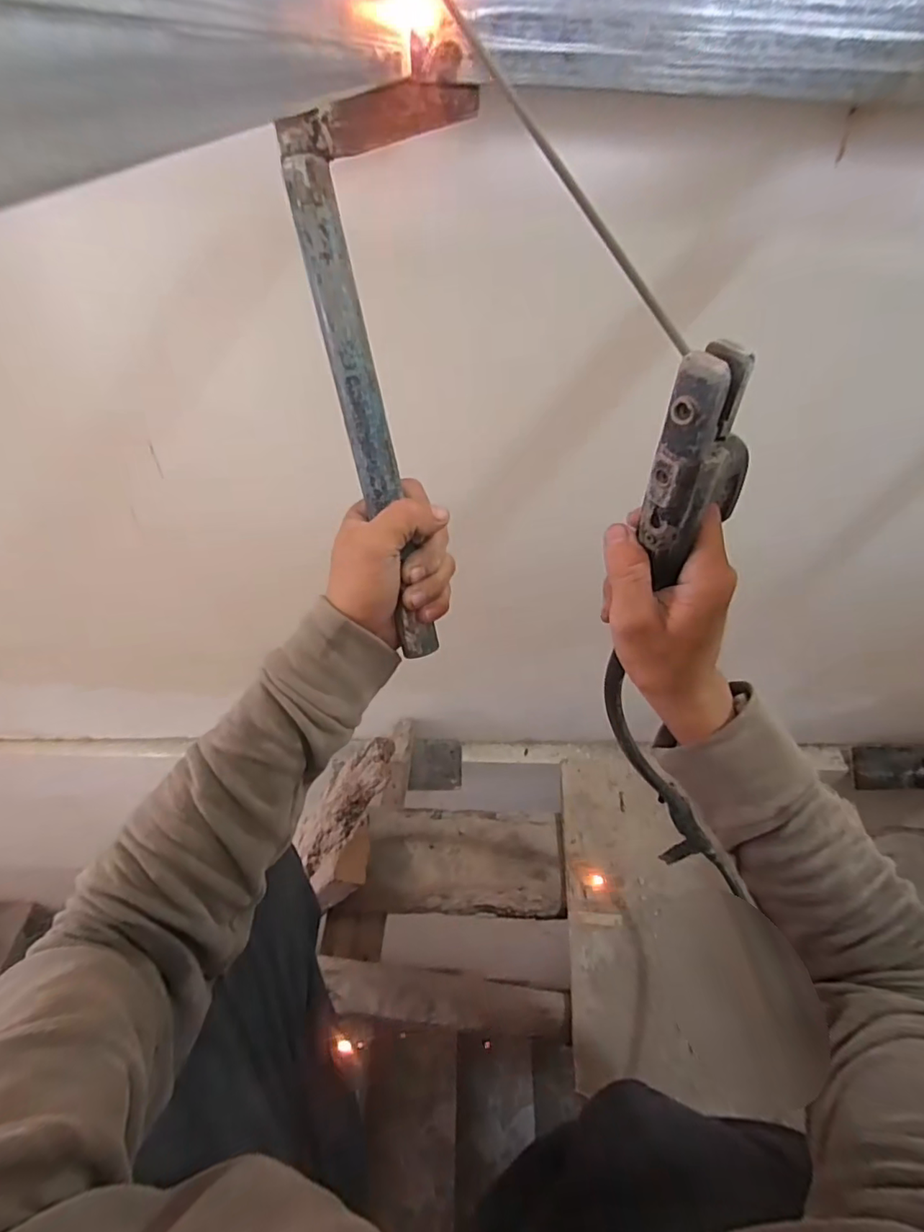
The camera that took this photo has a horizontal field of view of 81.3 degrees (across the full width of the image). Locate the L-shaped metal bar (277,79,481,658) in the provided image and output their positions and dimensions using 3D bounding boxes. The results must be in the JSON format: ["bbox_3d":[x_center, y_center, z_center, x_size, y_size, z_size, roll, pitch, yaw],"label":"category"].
[{"bbox_3d":[-0.039,-0.128,0.335,0.100,0.320,0.026,-6,15,-9],"label":"L-shaped metal bar"}]

